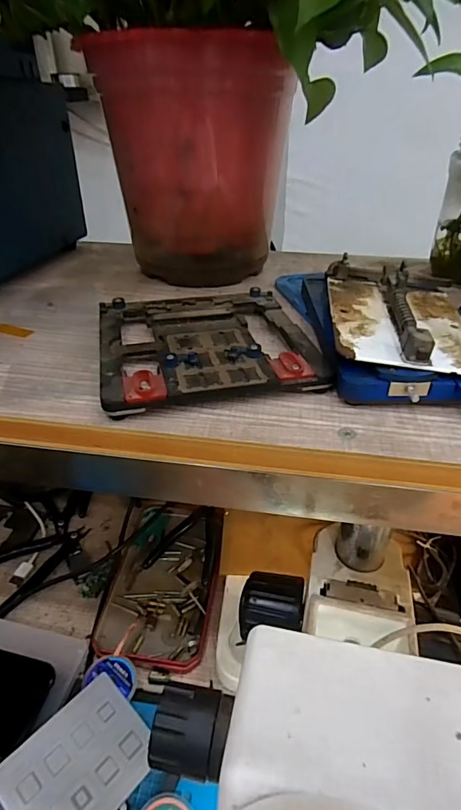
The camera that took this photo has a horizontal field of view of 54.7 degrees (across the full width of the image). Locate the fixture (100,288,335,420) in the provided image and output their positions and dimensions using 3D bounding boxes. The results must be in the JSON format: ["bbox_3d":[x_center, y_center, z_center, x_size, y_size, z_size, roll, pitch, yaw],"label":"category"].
[{"bbox_3d":[-0.016,-0.036,0.266,0.117,0.015,0.117,-8,36,-11],"label":"fixture"}]

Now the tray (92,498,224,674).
[{"bbox_3d":[-0.070,0.177,0.478,0.113,0.021,0.192,2,35,2],"label":"tray"}]

